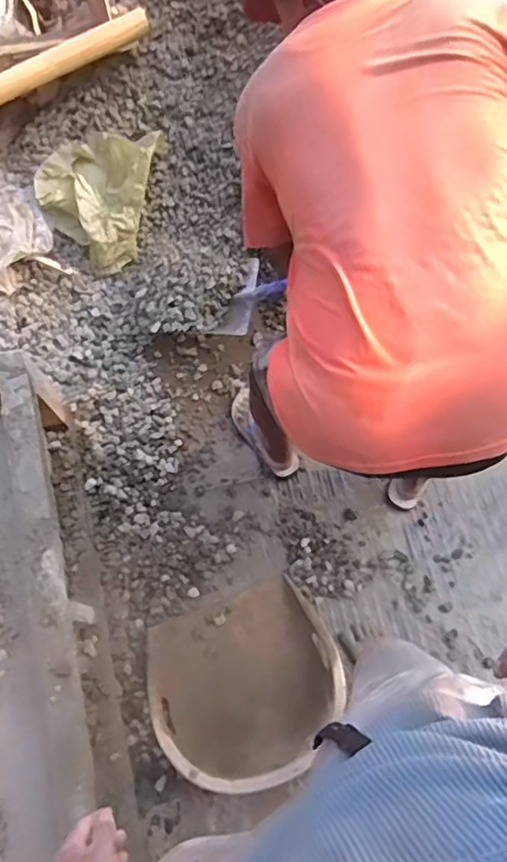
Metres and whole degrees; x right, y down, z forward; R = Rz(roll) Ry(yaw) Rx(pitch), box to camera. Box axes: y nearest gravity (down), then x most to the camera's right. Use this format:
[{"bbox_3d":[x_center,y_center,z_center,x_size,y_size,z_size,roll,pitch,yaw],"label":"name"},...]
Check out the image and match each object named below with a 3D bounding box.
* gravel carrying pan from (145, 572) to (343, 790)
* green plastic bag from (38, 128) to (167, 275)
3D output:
[{"bbox_3d":[-0.014,0.568,1.356,0.422,0.138,0.393,-19,67,-6],"label":"gravel carrying pan"},{"bbox_3d":[-0.439,-0.700,1.728,0.290,0.254,0.371,23,69,11],"label":"green plastic bag"}]

